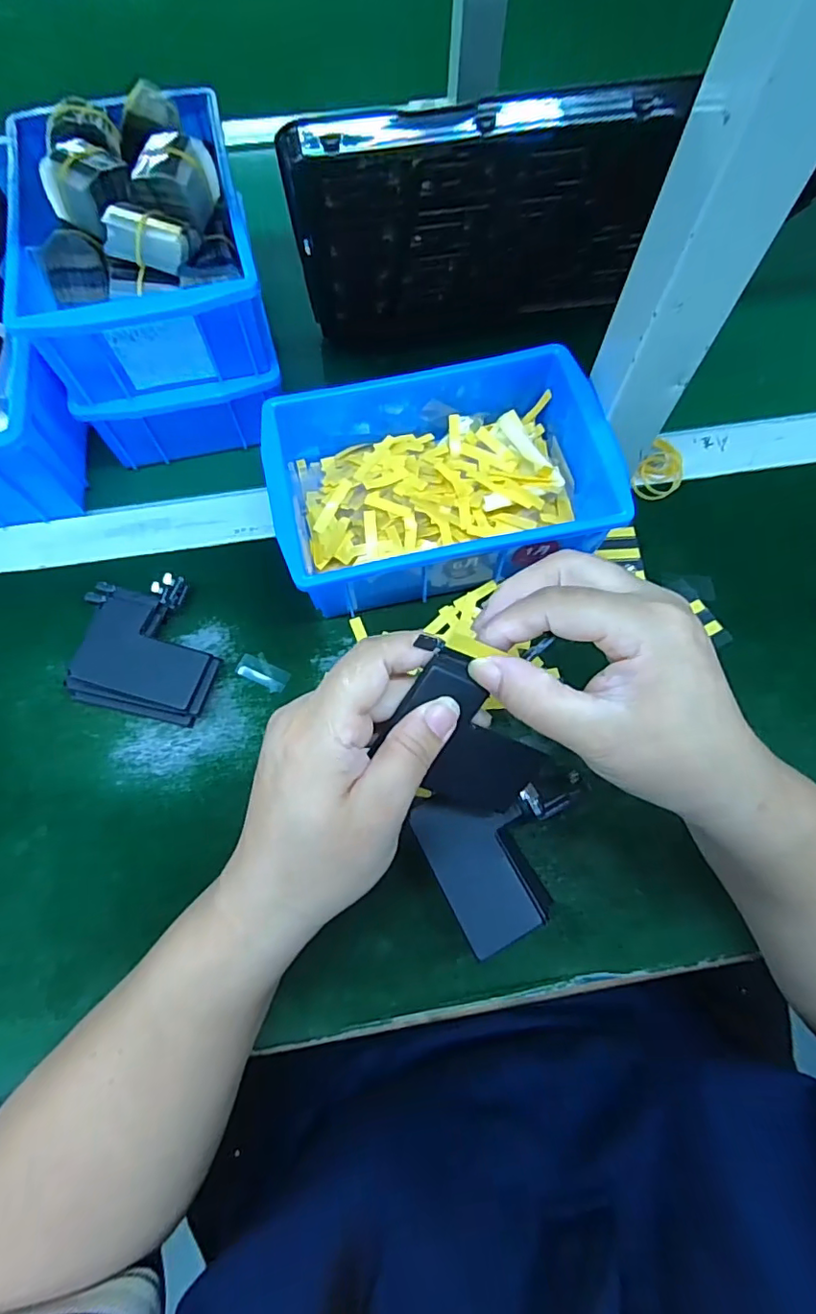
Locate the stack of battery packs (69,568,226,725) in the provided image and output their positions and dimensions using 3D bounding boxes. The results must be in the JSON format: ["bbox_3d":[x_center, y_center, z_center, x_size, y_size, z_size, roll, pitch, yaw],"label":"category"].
[{"bbox_3d":[-0.158,-0.007,0.341,0.087,0.023,0.086,6,70,1],"label":"stack of battery packs"}]

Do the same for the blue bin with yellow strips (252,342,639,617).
[{"bbox_3d":[0.017,-0.112,0.357,0.201,0.075,0.148,-10,70,-5],"label":"blue bin with yellow strips"}]

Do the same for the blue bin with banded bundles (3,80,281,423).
[{"bbox_3d":[-0.166,-0.261,0.346,0.129,0.078,0.184,-13,70,-5],"label":"blue bin with banded bundles"}]

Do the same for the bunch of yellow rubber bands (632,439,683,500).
[{"bbox_3d":[0.179,-0.131,0.392,0.030,0.012,0.043,27,72,9],"label":"bunch of yellow rubber bands"}]

